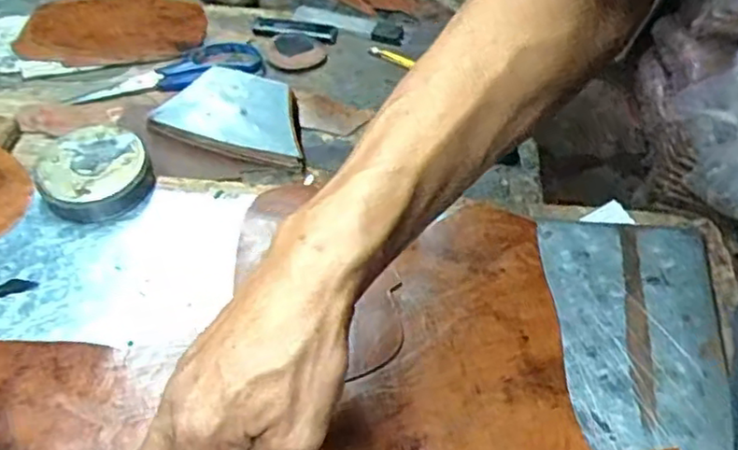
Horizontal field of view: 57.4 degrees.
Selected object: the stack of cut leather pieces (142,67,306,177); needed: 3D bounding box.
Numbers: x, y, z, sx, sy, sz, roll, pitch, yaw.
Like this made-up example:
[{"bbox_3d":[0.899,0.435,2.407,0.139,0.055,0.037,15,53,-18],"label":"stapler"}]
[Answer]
[{"bbox_3d":[-0.115,-0.084,0.562,0.128,0.048,0.083,6,48,0],"label":"stack of cut leather pieces"}]

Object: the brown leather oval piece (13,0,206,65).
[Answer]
[{"bbox_3d":[-0.249,-0.195,0.651,0.171,0.010,0.098,-1,48,-6],"label":"brown leather oval piece"}]

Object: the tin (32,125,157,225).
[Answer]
[{"bbox_3d":[-0.196,-0.036,0.485,0.074,0.033,0.064,-15,51,-18],"label":"tin"}]

